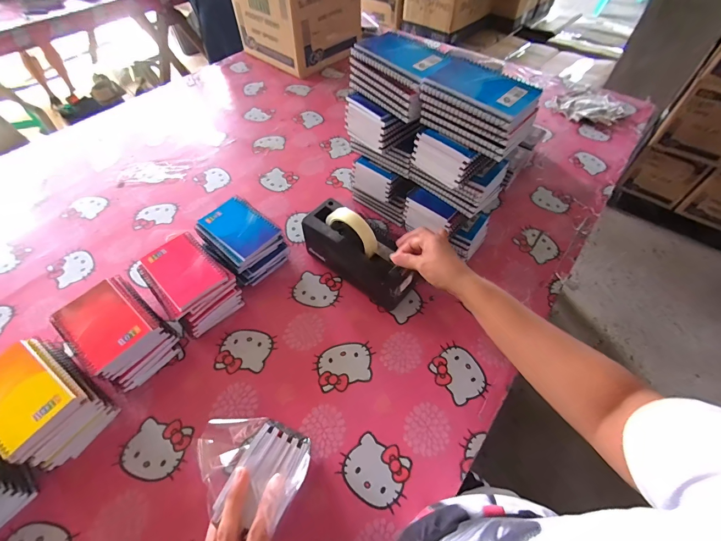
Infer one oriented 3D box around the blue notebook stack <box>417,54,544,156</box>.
[{"bbox_3d":[0.159,-0.228,0.457,0.154,0.060,0.095,34,61,22],"label":"blue notebook stack"}]

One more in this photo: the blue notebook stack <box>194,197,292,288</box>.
[{"bbox_3d":[-0.211,-0.050,0.602,0.137,0.081,0.109,37,63,23],"label":"blue notebook stack"}]

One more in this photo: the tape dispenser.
[{"bbox_3d":[-0.004,-0.036,0.554,0.199,0.118,0.071,35,62,22],"label":"tape dispenser"}]

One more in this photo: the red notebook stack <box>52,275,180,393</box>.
[{"bbox_3d":[-0.354,0.089,0.495,0.132,0.089,0.109,35,62,22],"label":"red notebook stack"}]

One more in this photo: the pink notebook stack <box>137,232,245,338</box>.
[{"bbox_3d":[-0.280,0.025,0.549,0.145,0.078,0.110,36,63,22],"label":"pink notebook stack"}]

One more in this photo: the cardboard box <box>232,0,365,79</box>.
[{"bbox_3d":[-0.188,-0.834,1.031,0.298,0.282,0.293,39,64,24],"label":"cardboard box"}]

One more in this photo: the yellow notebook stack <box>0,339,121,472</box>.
[{"bbox_3d":[-0.418,0.172,0.441,0.137,0.084,0.098,32,61,21],"label":"yellow notebook stack"}]

